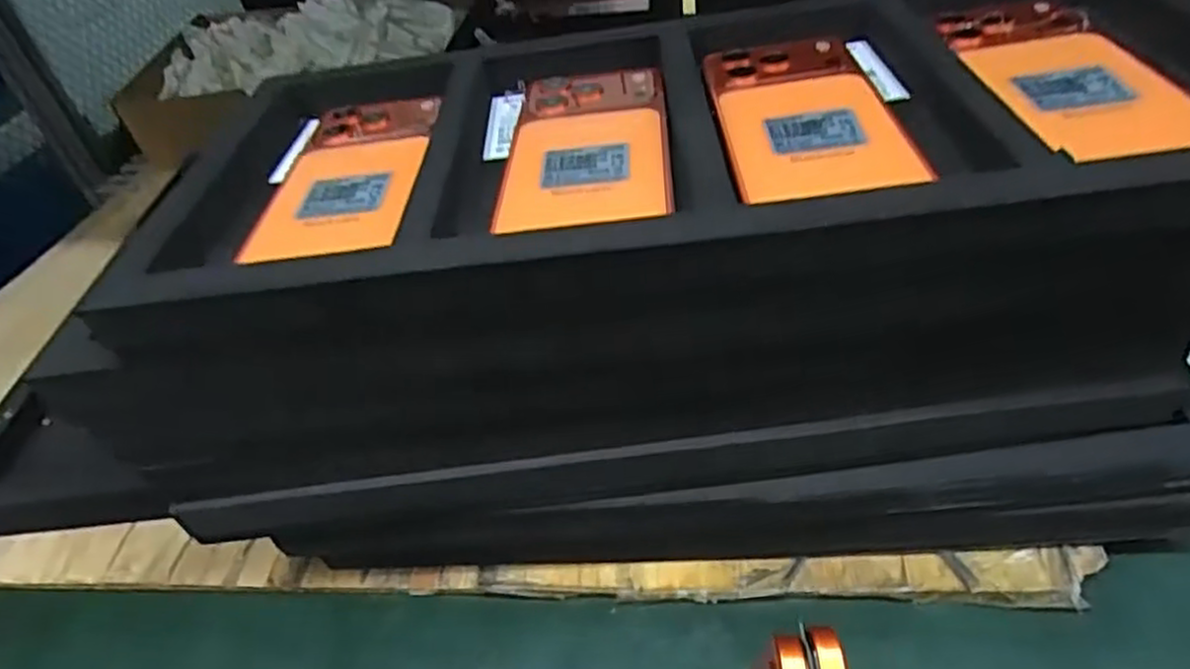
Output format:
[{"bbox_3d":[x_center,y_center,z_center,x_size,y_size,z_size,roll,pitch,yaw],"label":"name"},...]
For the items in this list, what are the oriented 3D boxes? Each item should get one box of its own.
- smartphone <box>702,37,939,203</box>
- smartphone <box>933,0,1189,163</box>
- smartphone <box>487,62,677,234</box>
[{"bbox_3d":[0.095,-0.105,0.333,0.075,0.007,0.141,-3,42,2],"label":"smartphone"},{"bbox_3d":[0.210,-0.117,0.317,0.070,0.009,0.151,-4,42,6],"label":"smartphone"},{"bbox_3d":[-0.003,-0.093,0.341,0.074,0.009,0.137,-2,42,4],"label":"smartphone"}]

